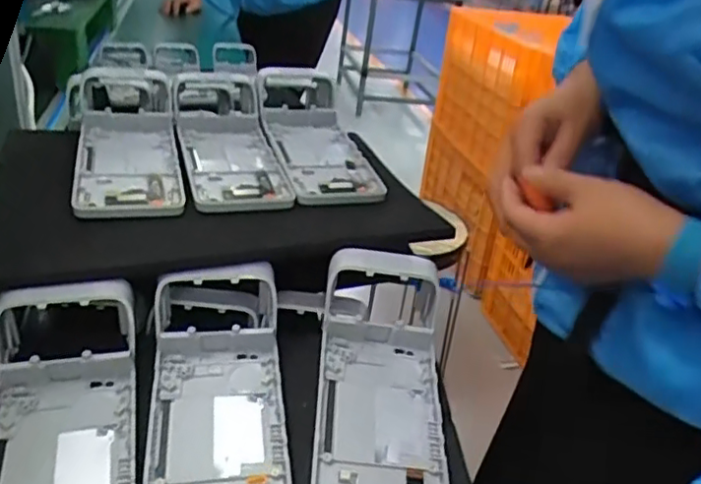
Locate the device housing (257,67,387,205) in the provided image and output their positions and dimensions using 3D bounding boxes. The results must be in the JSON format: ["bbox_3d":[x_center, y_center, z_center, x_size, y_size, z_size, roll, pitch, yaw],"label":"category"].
[{"bbox_3d":[-0.035,-0.112,0.592,0.089,0.039,0.227,-4,34,-15],"label":"device housing"}]

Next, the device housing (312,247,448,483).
[{"bbox_3d":[0.023,0.087,0.389,0.083,0.053,0.206,5,33,-2],"label":"device housing"}]

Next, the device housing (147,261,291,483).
[{"bbox_3d":[-0.079,0.090,0.373,0.084,0.047,0.210,-2,33,-13],"label":"device housing"}]

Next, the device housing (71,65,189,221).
[{"bbox_3d":[-0.202,-0.105,0.556,0.087,0.045,0.256,-3,27,-17],"label":"device housing"}]

